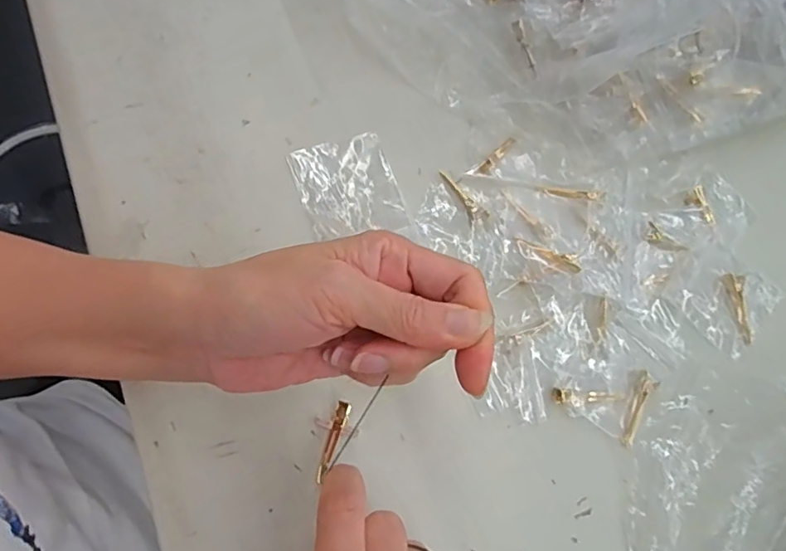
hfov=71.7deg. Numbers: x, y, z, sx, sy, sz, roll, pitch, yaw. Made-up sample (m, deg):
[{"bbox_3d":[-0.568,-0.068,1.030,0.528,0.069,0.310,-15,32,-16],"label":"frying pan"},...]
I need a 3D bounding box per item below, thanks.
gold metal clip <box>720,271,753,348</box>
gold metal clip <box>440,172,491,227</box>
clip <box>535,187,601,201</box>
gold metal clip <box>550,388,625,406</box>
[{"bbox_3d":[0.215,0.020,0.335,0.015,0.004,0.043,-10,73,-6],"label":"gold metal clip"},{"bbox_3d":[0.045,-0.052,0.348,0.013,0.004,0.042,-29,75,-11],"label":"gold metal clip"},{"bbox_3d":[0.114,-0.053,0.354,0.040,0.004,0.007,5,72,-1],"label":"clip"},{"bbox_3d":[0.112,0.069,0.312,0.042,0.009,0.009,3,71,-15],"label":"gold metal clip"}]

